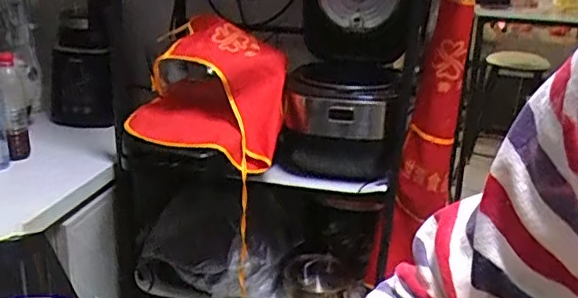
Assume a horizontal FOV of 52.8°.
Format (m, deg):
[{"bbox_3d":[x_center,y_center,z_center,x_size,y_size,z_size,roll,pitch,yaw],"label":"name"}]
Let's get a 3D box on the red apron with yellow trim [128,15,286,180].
[{"bbox_3d":[-0.156,-0.125,1.235,0.335,0.220,0.325,13,22,24],"label":"red apron with yellow trim"}]

